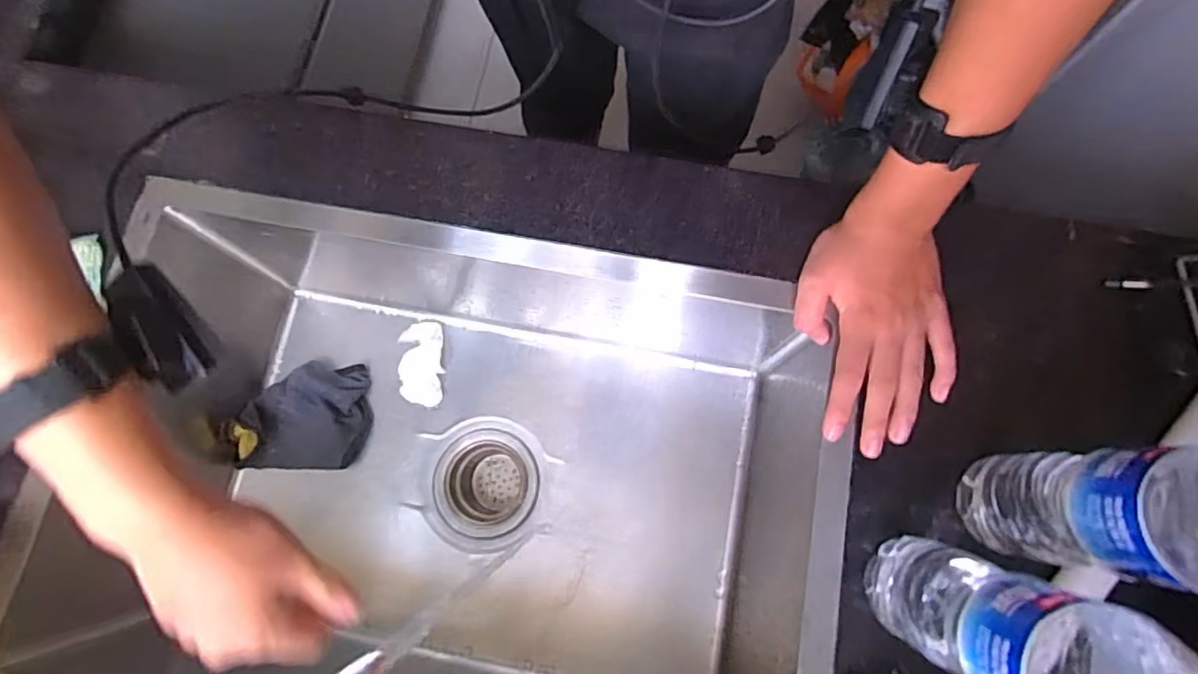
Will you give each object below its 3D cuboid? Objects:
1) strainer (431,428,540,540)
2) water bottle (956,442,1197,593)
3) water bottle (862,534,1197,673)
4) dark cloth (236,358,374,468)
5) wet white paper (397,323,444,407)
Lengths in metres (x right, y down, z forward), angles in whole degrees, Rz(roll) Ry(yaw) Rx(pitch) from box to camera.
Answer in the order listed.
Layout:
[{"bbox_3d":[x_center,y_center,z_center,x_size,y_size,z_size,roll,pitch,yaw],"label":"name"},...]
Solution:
[{"bbox_3d":[-0.119,0.159,0.632,0.108,0.057,0.106,0,76,1],"label":"strainer"},{"bbox_3d":[0.267,0.087,0.289,0.061,0.218,0.063,7,76,3],"label":"water bottle"},{"bbox_3d":[0.205,0.147,0.279,0.060,0.220,0.068,19,77,6],"label":"water bottle"},{"bbox_3d":[-0.308,0.083,0.609,0.122,0.031,0.107,-1,76,1],"label":"dark cloth"},{"bbox_3d":[-0.193,0.029,0.628,0.047,0.011,0.088,-4,76,0],"label":"wet white paper"}]

